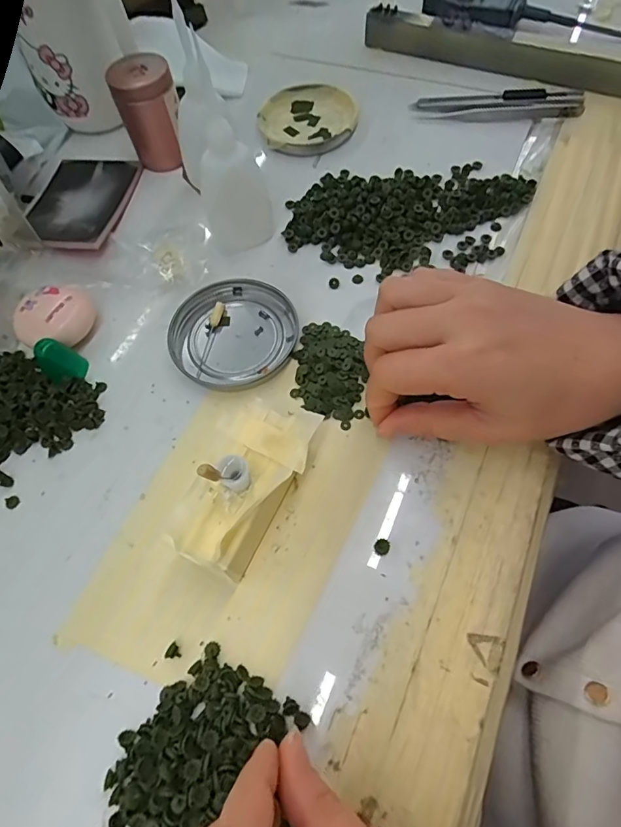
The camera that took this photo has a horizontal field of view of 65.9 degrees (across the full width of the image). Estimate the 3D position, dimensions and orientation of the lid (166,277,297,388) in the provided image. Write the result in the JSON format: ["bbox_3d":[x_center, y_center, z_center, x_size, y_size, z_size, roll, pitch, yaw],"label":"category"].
[{"bbox_3d":[-0.048,-0.052,0.300,0.080,0.008,0.071,-20,64,-6],"label":"lid"}]

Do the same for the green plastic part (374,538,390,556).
[{"bbox_3d":[0.035,0.066,0.238,0.008,0.004,0.008,-2,64,3],"label":"green plastic part"}]

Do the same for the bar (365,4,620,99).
[{"bbox_3d":[0.182,-0.289,0.387,0.294,0.030,0.017,23,68,14],"label":"bar"}]

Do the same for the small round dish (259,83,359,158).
[{"bbox_3d":[-0.003,-0.243,0.392,0.077,0.009,0.083,-2,64,3],"label":"small round dish"}]

